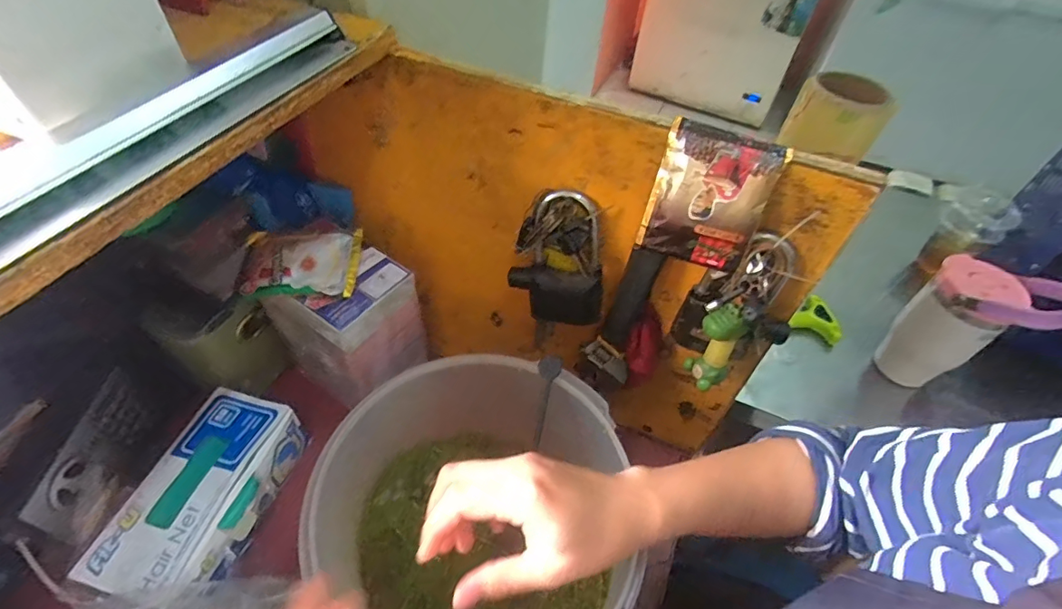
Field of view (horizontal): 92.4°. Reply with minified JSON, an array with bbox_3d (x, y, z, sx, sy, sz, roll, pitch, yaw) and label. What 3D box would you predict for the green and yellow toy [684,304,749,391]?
[{"bbox_3d":[0.164,0.038,0.451,0.036,0.078,0.035,22,50,13],"label":"green and yellow toy"}]

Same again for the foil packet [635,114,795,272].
[{"bbox_3d":[0.138,-0.082,0.400,0.086,0.103,0.015,22,30,12],"label":"foil packet"}]

